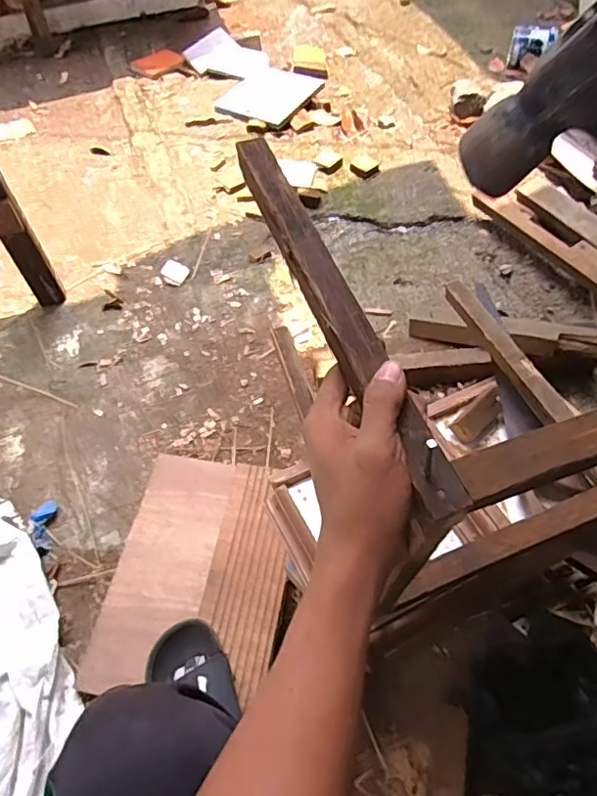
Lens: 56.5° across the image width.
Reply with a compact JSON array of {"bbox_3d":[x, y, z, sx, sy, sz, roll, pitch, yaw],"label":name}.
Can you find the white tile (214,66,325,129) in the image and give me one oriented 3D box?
[{"bbox_3d":[-0.093,-0.941,1.728,0.255,0.018,0.291,27,61,20],"label":"white tile"}]

